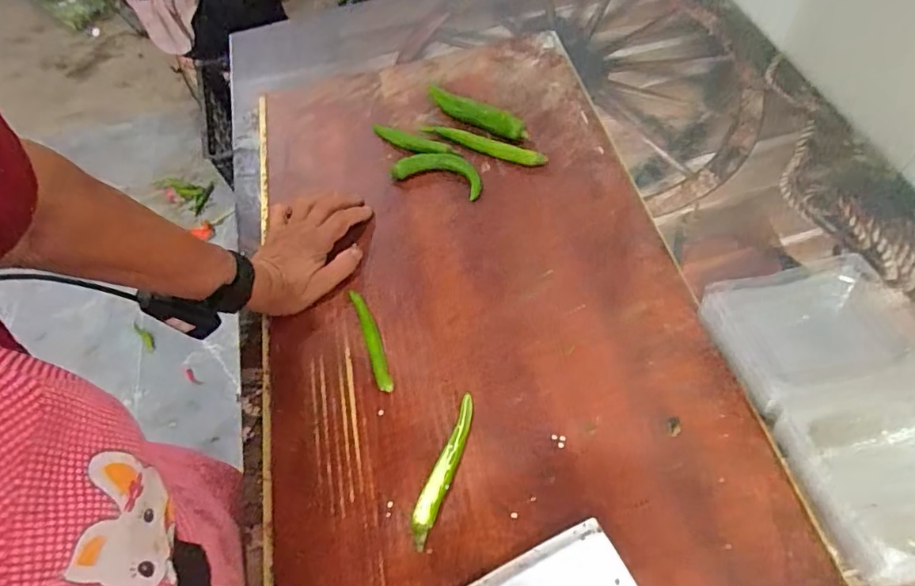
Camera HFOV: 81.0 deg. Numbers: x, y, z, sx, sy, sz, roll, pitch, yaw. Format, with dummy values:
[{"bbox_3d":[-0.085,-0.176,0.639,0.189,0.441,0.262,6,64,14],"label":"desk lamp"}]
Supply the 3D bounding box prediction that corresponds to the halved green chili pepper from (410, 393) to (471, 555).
[{"bbox_3d":[-0.009,0.136,0.424,0.016,0.018,0.123,16,60,14],"label":"halved green chili pepper"}]

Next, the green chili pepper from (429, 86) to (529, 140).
[{"bbox_3d":[0.022,-0.210,0.623,0.136,0.018,0.020,30,64,21],"label":"green chili pepper"}]

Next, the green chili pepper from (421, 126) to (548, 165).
[{"bbox_3d":[0.028,-0.167,0.609,0.146,0.020,0.022,22,61,17],"label":"green chili pepper"}]

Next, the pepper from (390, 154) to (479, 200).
[{"bbox_3d":[-0.018,-0.134,0.597,0.104,0.021,0.043,18,60,15],"label":"pepper"}]

